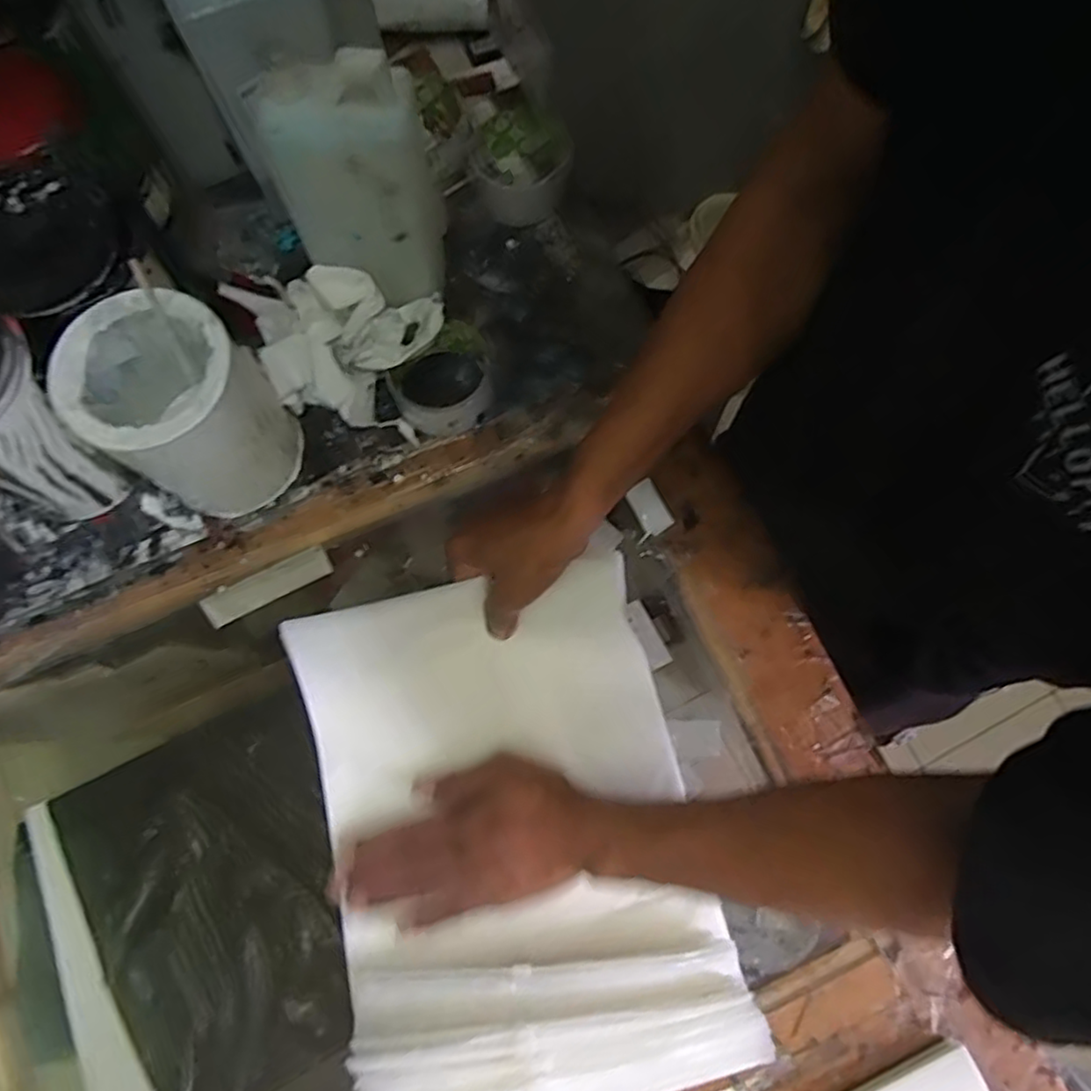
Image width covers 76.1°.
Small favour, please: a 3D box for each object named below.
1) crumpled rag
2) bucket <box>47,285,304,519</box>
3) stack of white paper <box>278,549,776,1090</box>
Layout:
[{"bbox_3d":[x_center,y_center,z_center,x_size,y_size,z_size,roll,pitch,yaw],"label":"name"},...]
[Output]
[{"bbox_3d":[-0.179,-0.165,0.564,0.182,0.073,0.109,11,75,2],"label":"crumpled rag"},{"bbox_3d":[-0.257,-0.096,0.509,0.110,0.146,0.106,0,75,-1],"label":"bucket"},{"bbox_3d":[-0.023,0.191,0.466,0.240,0.059,0.335,-14,76,-5],"label":"stack of white paper"}]

